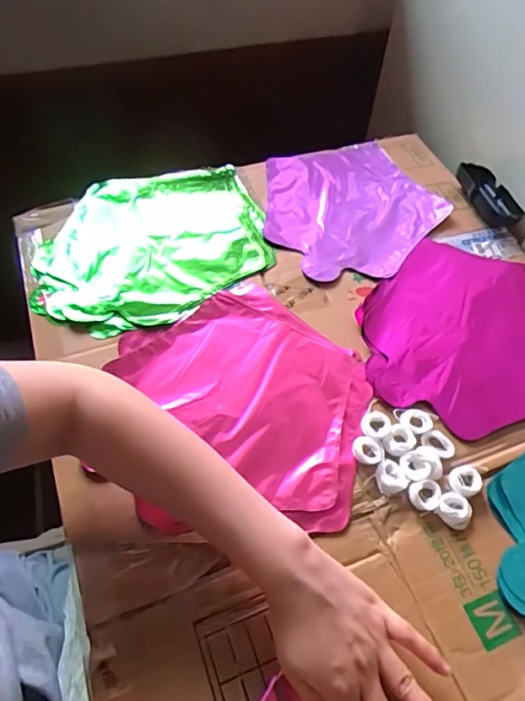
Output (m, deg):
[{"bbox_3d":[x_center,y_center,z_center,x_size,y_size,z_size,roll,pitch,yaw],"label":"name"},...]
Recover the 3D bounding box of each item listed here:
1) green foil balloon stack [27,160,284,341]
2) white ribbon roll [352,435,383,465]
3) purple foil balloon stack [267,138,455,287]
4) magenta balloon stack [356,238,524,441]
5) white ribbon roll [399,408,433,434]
[{"bbox_3d":[-0.128,-0.124,0.592,0.258,0.032,0.249,-9,55,-4],"label":"green foil balloon stack"},{"bbox_3d":[0.093,0.089,0.444,0.024,0.007,0.026,1,57,-2],"label":"white ribbon roll"},{"bbox_3d":[0.103,-0.180,0.632,0.219,0.014,0.222,-32,64,-21],"label":"purple foil balloon stack"},{"bbox_3d":[0.227,-0.021,0.530,0.236,0.016,0.239,10,57,4],"label":"magenta balloon stack"},{"bbox_3d":[0.143,0.065,0.463,0.029,0.006,0.025,-25,61,-18],"label":"white ribbon roll"}]

